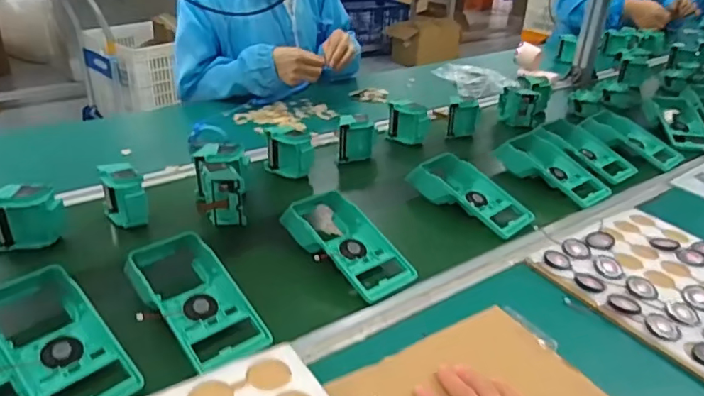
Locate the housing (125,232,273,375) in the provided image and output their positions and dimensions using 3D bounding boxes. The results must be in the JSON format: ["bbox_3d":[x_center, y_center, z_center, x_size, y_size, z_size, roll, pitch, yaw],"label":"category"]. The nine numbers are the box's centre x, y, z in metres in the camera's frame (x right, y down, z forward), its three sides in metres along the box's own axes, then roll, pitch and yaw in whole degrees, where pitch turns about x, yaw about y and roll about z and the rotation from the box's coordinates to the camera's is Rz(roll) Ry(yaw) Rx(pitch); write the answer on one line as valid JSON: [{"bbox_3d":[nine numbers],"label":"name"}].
[{"bbox_3d":[-0.169,0.101,0.560,0.096,0.042,0.182,-21,37,-37],"label":"housing"}]

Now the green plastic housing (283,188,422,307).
[{"bbox_3d":[-0.008,0.051,0.672,0.088,0.049,0.191,-19,36,-35],"label":"green plastic housing"}]

